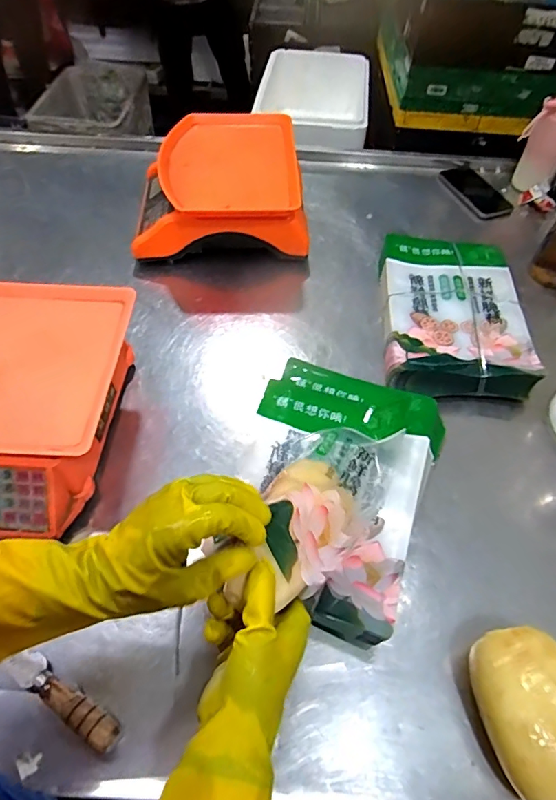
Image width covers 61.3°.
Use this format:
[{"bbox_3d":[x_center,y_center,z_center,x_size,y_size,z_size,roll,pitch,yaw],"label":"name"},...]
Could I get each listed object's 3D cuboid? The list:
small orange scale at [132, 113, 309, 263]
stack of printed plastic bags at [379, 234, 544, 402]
[{"bbox_3d":[-0.103,-0.369,0.831,0.280,0.132,0.279,-1,55,-4],"label":"small orange scale"},{"bbox_3d":[0.267,-0.134,0.729,0.206,0.047,0.300,6,55,1],"label":"stack of printed plastic bags"}]

